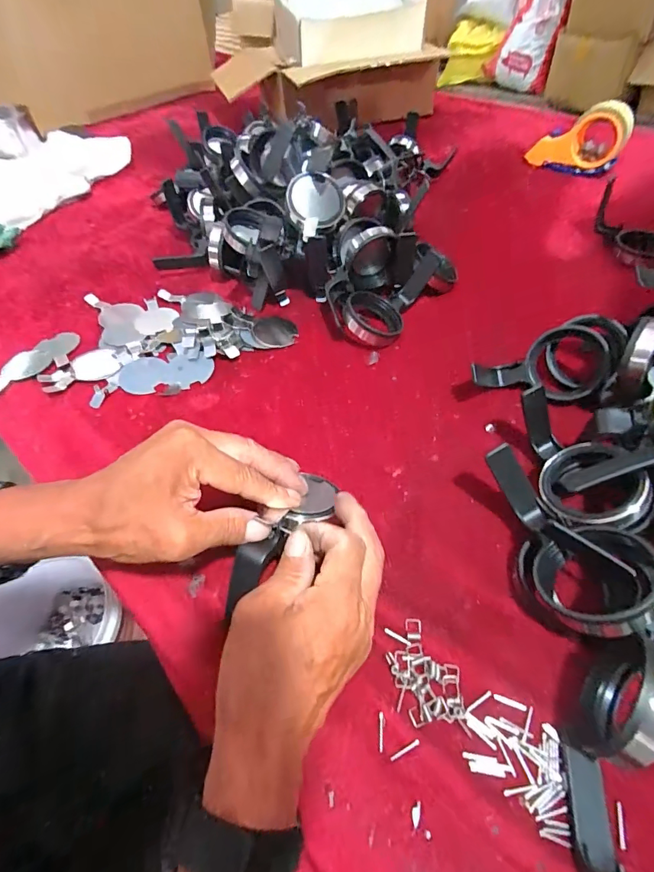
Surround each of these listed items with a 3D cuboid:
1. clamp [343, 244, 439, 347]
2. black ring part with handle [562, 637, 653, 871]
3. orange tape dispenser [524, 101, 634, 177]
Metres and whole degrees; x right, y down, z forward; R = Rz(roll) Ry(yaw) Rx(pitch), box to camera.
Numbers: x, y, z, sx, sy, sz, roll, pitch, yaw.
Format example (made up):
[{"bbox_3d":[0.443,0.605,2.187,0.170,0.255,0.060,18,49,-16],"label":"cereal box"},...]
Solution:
[{"bbox_3d":[0.084,-0.167,0.514,0.073,0.047,0.147,38,77,27],"label":"clamp"},{"bbox_3d":[0.160,0.178,0.226,0.033,0.063,0.126,17,56,15],"label":"black ring part with handle"},{"bbox_3d":[0.462,-0.547,0.769,0.157,0.111,0.060,27,40,24],"label":"orange tape dispenser"}]

